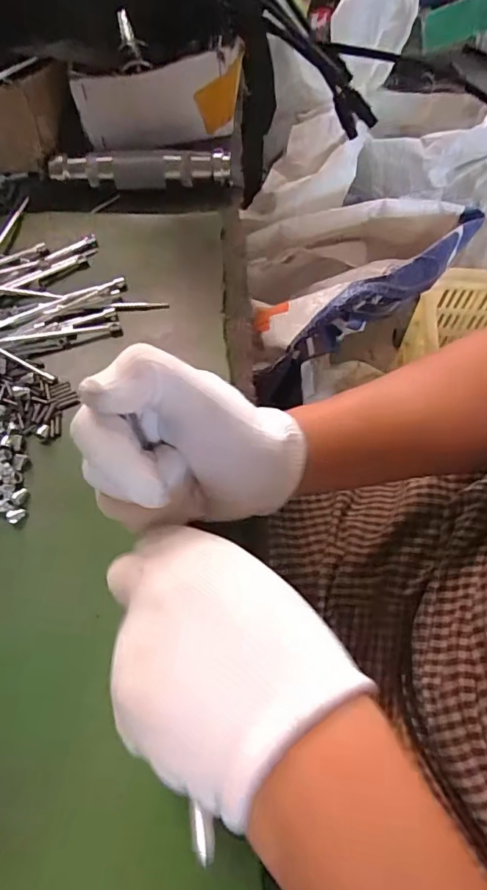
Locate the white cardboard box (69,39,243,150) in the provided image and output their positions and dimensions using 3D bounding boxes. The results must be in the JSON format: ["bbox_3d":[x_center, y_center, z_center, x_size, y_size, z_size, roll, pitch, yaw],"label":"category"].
[{"bbox_3d":[-0.061,-0.269,0.390,0.129,0.056,0.021,-22,67,-7],"label":"white cardboard box"}]

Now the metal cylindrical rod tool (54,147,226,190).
[{"bbox_3d":[-0.081,-0.219,0.389,0.140,0.022,0.021,1,66,3],"label":"metal cylindrical rod tool"}]

